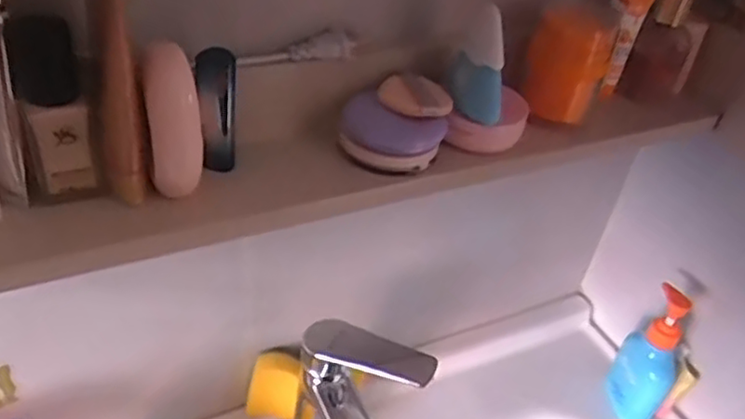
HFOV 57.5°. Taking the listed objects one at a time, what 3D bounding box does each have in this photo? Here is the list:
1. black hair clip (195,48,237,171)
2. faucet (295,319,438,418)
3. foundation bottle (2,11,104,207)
[{"bbox_3d":[-0.097,-0.062,0.426,0.024,0.075,0.022,-1,38,-11],"label":"black hair clip"},{"bbox_3d":[-0.001,0.210,0.590,0.090,0.197,0.162,-13,42,-25],"label":"faucet"},{"bbox_3d":[-0.177,-0.053,0.376,0.035,0.103,0.024,-9,40,-21],"label":"foundation bottle"}]

